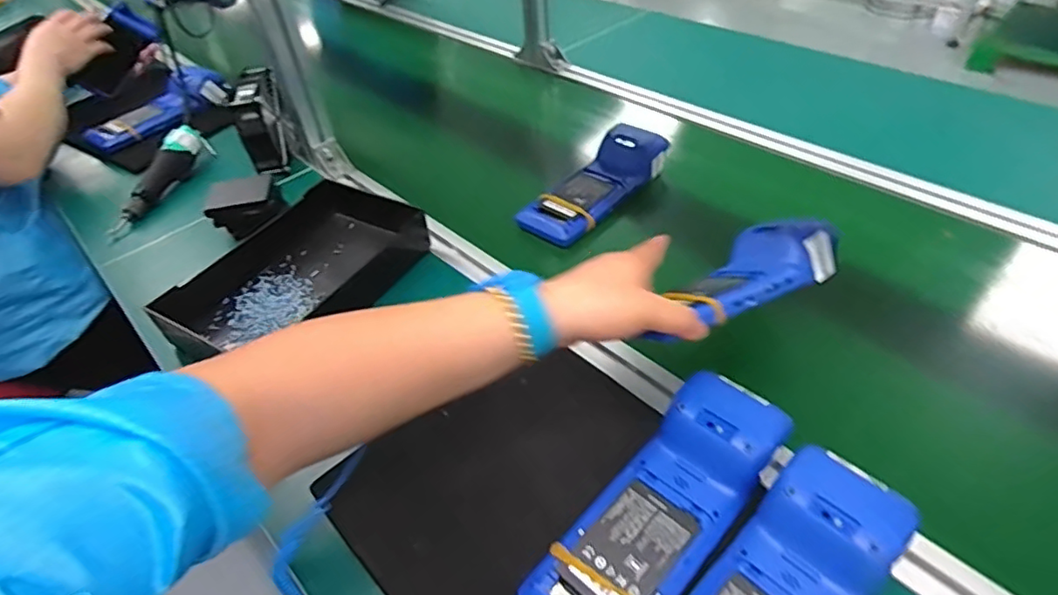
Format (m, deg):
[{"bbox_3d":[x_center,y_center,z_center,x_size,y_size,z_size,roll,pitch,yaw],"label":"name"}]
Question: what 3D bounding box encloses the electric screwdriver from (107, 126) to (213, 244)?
[{"bbox_3d":[-0.516,-0.165,0.828,0.046,0.054,0.206,0,44,7],"label":"electric screwdriver"}]

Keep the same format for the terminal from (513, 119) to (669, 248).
[{"bbox_3d":[0.082,-0.145,0.740,0.078,0.051,0.209,29,54,32],"label":"terminal"}]

